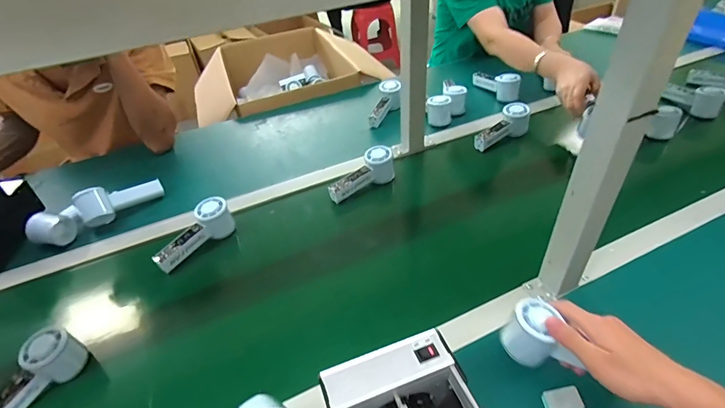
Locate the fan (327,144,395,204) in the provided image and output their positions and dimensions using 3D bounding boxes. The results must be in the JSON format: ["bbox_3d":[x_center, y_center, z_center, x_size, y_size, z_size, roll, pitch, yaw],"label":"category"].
[{"bbox_3d":[-0.004,-0.059,0.816,0.147,0.066,0.047,-25,44,-22],"label":"fan"}]

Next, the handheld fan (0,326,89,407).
[{"bbox_3d":[-0.439,0.237,0.518,0.046,0.063,0.150,11,43,18],"label":"handheld fan"}]

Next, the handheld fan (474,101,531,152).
[{"bbox_3d":[0.316,-0.162,0.918,0.151,0.075,0.052,-33,45,-7],"label":"handheld fan"}]

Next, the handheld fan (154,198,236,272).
[{"bbox_3d":[-0.303,0.052,0.717,0.043,0.067,0.147,28,51,33],"label":"handheld fan"}]

